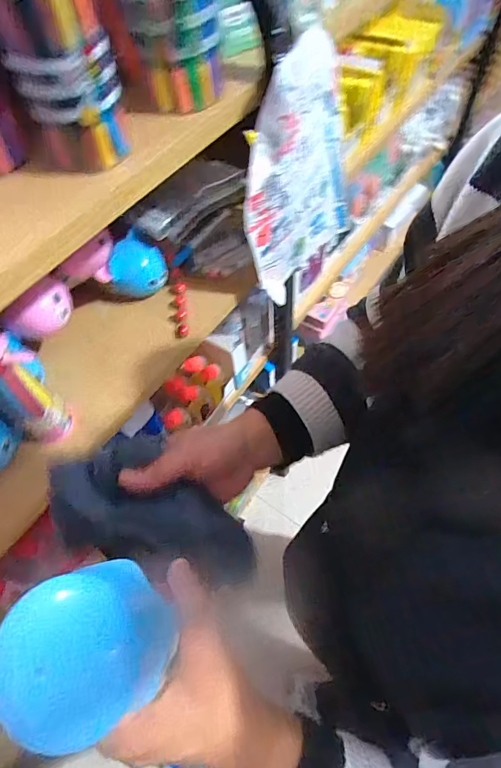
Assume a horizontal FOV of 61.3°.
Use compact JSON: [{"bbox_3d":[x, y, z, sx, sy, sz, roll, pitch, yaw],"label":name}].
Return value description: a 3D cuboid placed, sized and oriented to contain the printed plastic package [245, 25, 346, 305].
[{"bbox_3d":[0.073,-0.264,0.557,0.056,0.279,0.213,24,64,18],"label":"printed plastic package"}]

